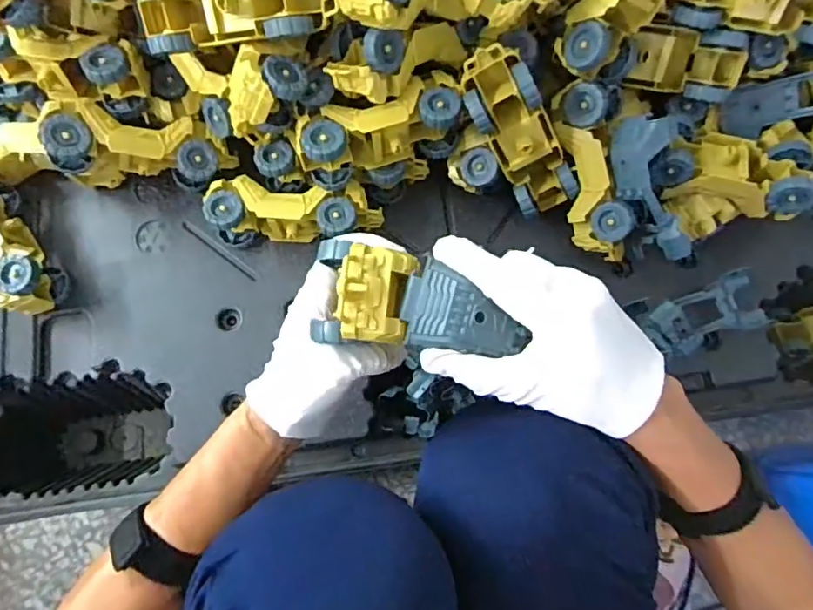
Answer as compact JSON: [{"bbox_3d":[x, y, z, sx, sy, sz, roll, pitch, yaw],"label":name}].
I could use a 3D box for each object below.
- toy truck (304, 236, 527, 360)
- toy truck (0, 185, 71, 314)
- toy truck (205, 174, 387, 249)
[{"bbox_3d":[0.011,0.002,0.298,0.112,0.036,0.052,13,77,1],"label":"toy truck"},{"bbox_3d":[-0.426,-0.065,0.549,0.062,0.061,0.163,-39,80,-9],"label":"toy truck"},{"bbox_3d":[-0.114,-0.094,0.550,0.173,0.053,0.054,2,77,0],"label":"toy truck"}]

